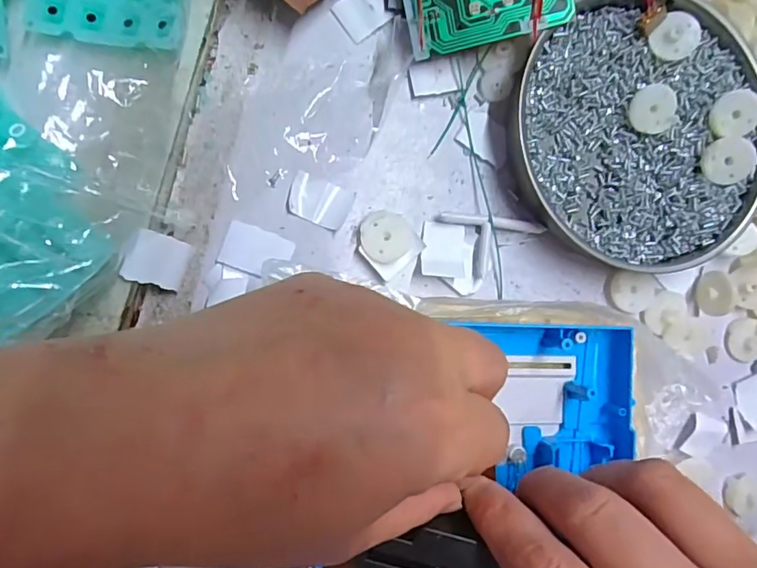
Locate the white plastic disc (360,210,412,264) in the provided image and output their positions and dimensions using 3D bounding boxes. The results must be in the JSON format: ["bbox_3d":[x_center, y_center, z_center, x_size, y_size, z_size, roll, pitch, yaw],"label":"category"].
[{"bbox_3d":[0.003,-0.022,0.239,0.023,0.004,0.024,3,78,-13],"label":"white plastic disc"}]

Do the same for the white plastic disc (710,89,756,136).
[{"bbox_3d":[0.178,-0.085,0.257,0.023,0.007,0.021,0,88,-11],"label":"white plastic disc"}]

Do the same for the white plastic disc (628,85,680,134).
[{"bbox_3d":[0.138,-0.087,0.258,0.021,0.004,0.023,4,116,8],"label":"white plastic disc"}]

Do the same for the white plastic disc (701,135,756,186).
[{"bbox_3d":[0.176,-0.062,0.258,0.024,0.004,0.024,-25,99,9],"label":"white plastic disc"}]

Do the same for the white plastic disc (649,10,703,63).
[{"bbox_3d":[0.147,-0.123,0.256,0.023,0.004,0.023,2,106,6],"label":"white plastic disc"}]

